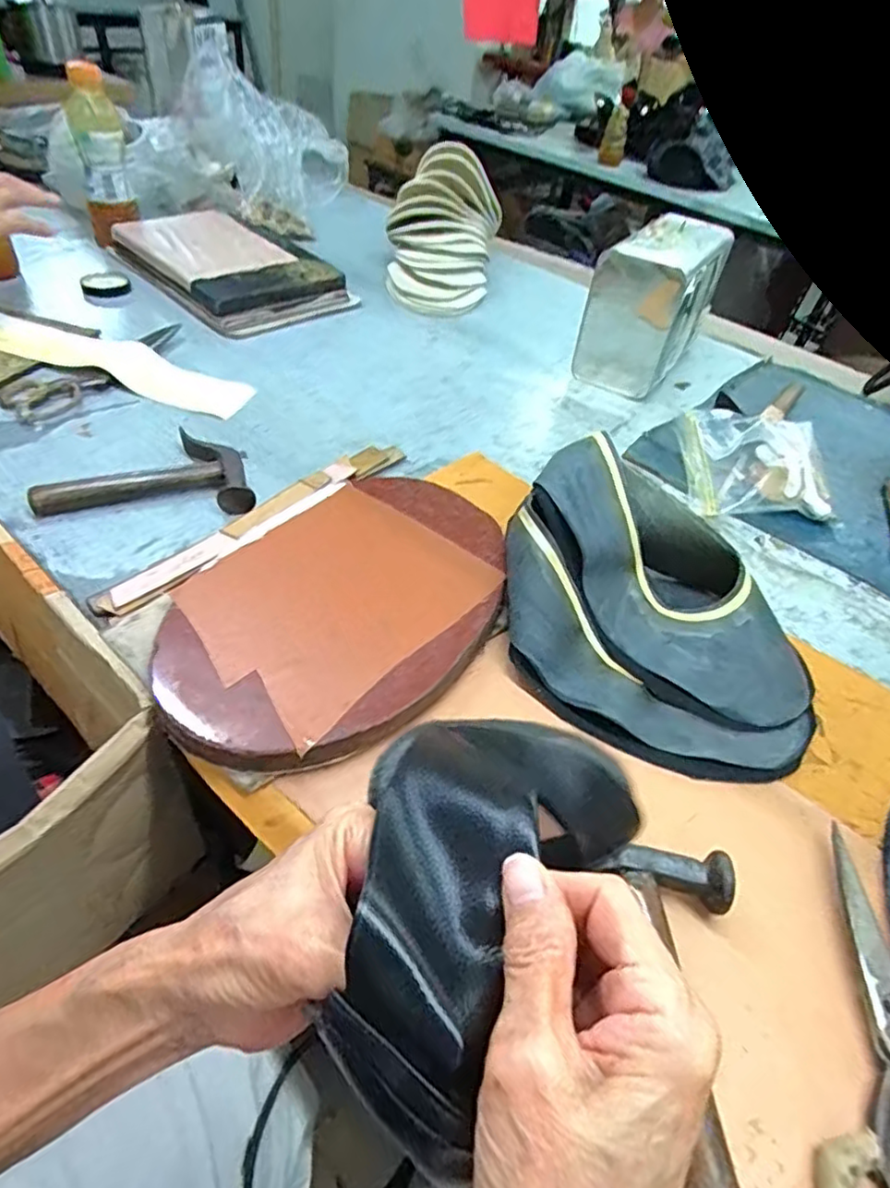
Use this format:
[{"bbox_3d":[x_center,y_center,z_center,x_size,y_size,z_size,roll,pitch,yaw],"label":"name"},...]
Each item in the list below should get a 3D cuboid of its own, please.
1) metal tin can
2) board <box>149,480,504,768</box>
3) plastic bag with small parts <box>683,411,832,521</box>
[{"bbox_3d":[0.271,-0.377,0.809,0.114,0.168,0.195,29,48,18],"label":"metal tin can"},{"bbox_3d":[-0.068,0.006,0.471,0.192,0.031,0.302,31,48,19],"label":"board"},{"bbox_3d":[0.335,-0.146,0.678,0.148,0.044,0.171,11,45,0],"label":"plastic bag with small parts"}]

